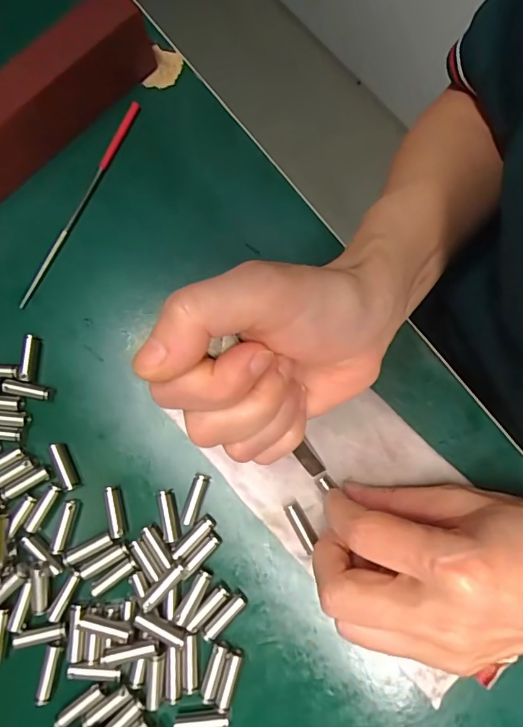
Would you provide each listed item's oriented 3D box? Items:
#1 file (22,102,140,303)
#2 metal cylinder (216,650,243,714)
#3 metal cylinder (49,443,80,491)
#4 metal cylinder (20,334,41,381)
[{"bbox_3d":[-0.104,-0.093,0.251,0.008,0.004,0.135,22,79,6],"label":"file"},{"bbox_3d":[-0.015,0.148,0.204,0.008,0.006,0.024,14,79,4],"label":"metal cylinder"},{"bbox_3d":[-0.100,0.052,0.223,0.008,0.008,0.024,-23,79,-4],"label":"metal cylinder"},{"bbox_3d":[-0.123,-0.003,0.232,0.006,0.007,0.024,6,78,2],"label":"metal cylinder"}]

